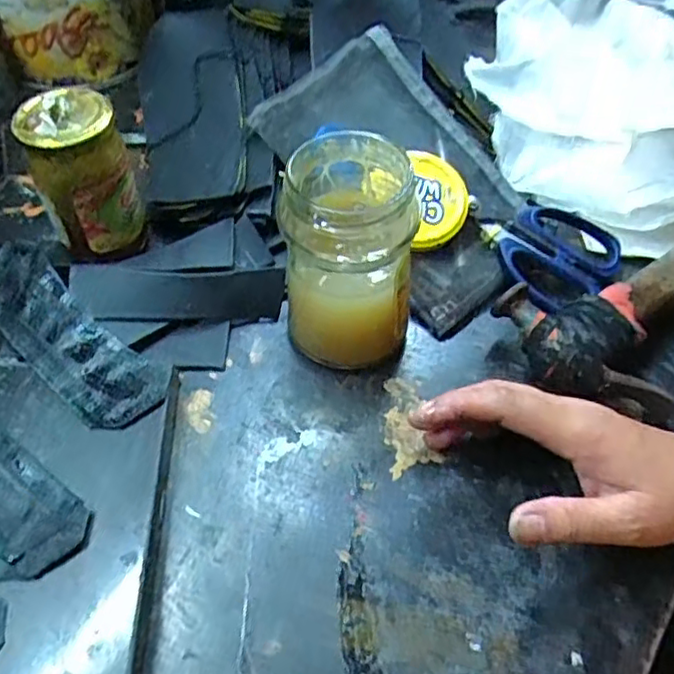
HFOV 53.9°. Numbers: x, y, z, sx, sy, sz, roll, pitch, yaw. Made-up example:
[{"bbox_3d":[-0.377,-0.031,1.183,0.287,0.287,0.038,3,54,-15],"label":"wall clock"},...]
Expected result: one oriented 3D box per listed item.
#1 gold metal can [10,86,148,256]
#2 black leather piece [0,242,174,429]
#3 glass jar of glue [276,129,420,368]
[{"bbox_3d":[-0.164,-0.110,0.430,0.059,0.087,0.055,-21,57,-15],"label":"gold metal can"},{"bbox_3d":[-0.169,-0.001,0.409,0.151,0.011,0.052,36,71,18],"label":"black leather piece"},{"bbox_3d":[0.006,-0.046,0.395,0.069,0.132,0.072,0,53,0],"label":"glass jar of glue"}]

